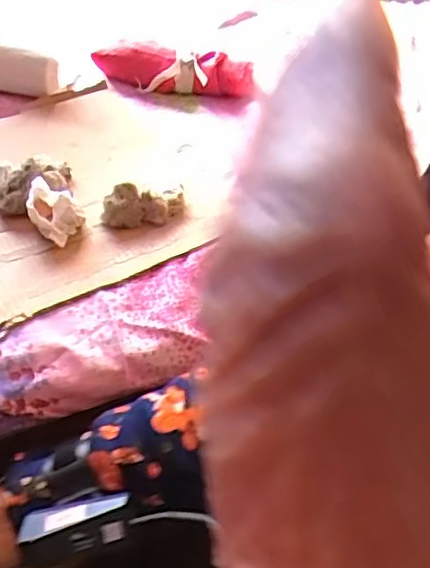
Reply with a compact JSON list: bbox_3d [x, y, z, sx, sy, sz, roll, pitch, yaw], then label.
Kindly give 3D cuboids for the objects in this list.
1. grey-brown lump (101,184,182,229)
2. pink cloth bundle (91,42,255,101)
[{"bbox_3d":[-0.066,-0.074,0.587,0.075,0.030,0.028,-6,46,-13],"label":"grey-brown lump"},{"bbox_3d":[-0.050,-0.263,0.782,0.196,0.046,0.059,17,45,9],"label":"pink cloth bundle"}]

